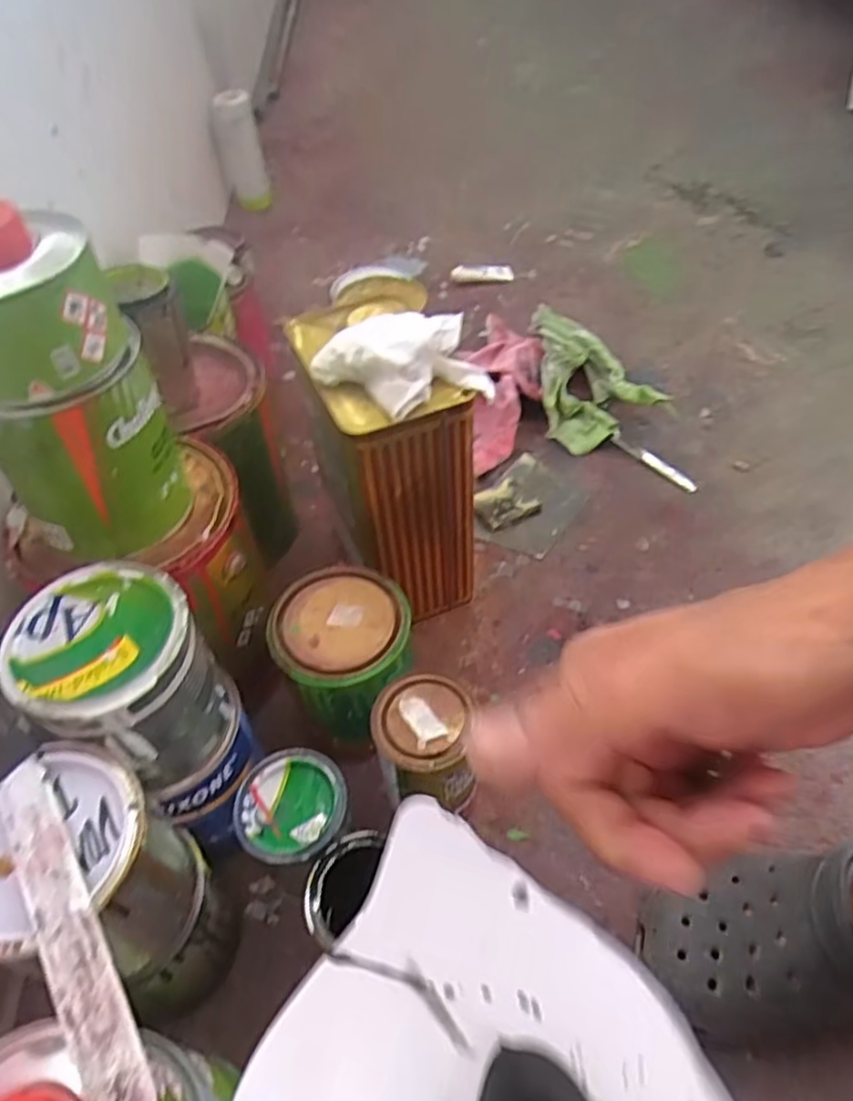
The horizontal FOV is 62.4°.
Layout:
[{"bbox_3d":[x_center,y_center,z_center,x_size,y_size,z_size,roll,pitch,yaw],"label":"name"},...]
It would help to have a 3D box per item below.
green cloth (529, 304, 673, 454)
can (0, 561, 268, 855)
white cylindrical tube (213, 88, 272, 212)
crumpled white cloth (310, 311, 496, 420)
[{"bbox_3d":[0.189,-0.220,0.862,0.103,0.074,0.233,-8,51,-4],"label":"green cloth"},{"bbox_3d":[-0.183,0.094,0.451,0.103,0.145,0.100,9,53,10],"label":"can"},{"bbox_3d":[-0.343,-0.739,1.323,0.074,0.190,0.067,-10,51,-5],"label":"white cylindrical tube"},{"bbox_3d":[-0.021,-0.142,0.518,0.117,0.034,0.095,-18,53,-10],"label":"crumpled white cloth"}]

